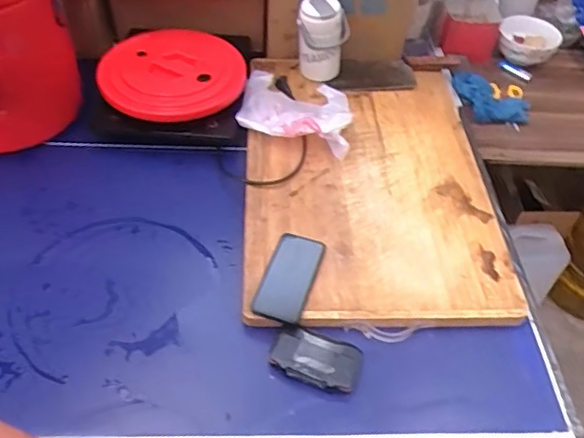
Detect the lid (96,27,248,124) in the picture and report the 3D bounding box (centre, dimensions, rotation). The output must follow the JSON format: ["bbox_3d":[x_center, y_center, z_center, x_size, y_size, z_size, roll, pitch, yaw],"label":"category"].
[{"bbox_3d":[-0.253,-0.322,1.193,0.281,0.051,0.326,-9,50,-7],"label":"lid"}]

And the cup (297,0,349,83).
[{"bbox_3d":[0.066,-0.379,1.229,0.099,0.174,0.091,1,47,-1],"label":"cup"}]

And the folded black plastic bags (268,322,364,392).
[{"bbox_3d":[0.035,0.198,0.817,0.127,0.017,0.073,14,48,12],"label":"folded black plastic bags"}]

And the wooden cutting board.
[{"bbox_3d":[0.139,-0.093,1.073,0.434,0.045,0.664,0,47,-2],"label":"wooden cutting board"}]

